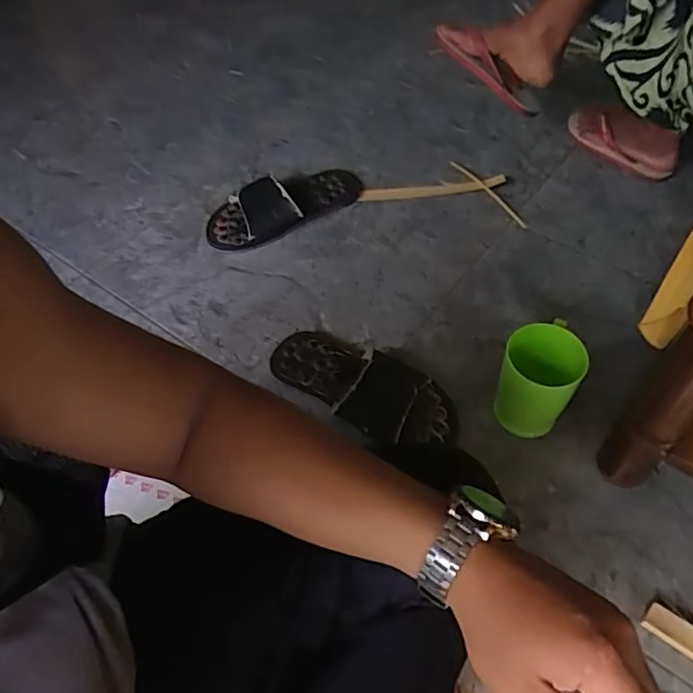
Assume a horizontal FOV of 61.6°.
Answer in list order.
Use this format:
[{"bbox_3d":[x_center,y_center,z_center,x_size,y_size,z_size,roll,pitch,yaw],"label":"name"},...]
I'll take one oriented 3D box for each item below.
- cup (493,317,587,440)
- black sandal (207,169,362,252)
[{"bbox_3d":[0.229,0.043,0.703,0.083,0.126,0.088,-1,54,2],"label":"cup"},{"bbox_3d":[-0.103,-0.247,0.987,0.285,0.050,0.122,-24,56,-14],"label":"black sandal"}]

